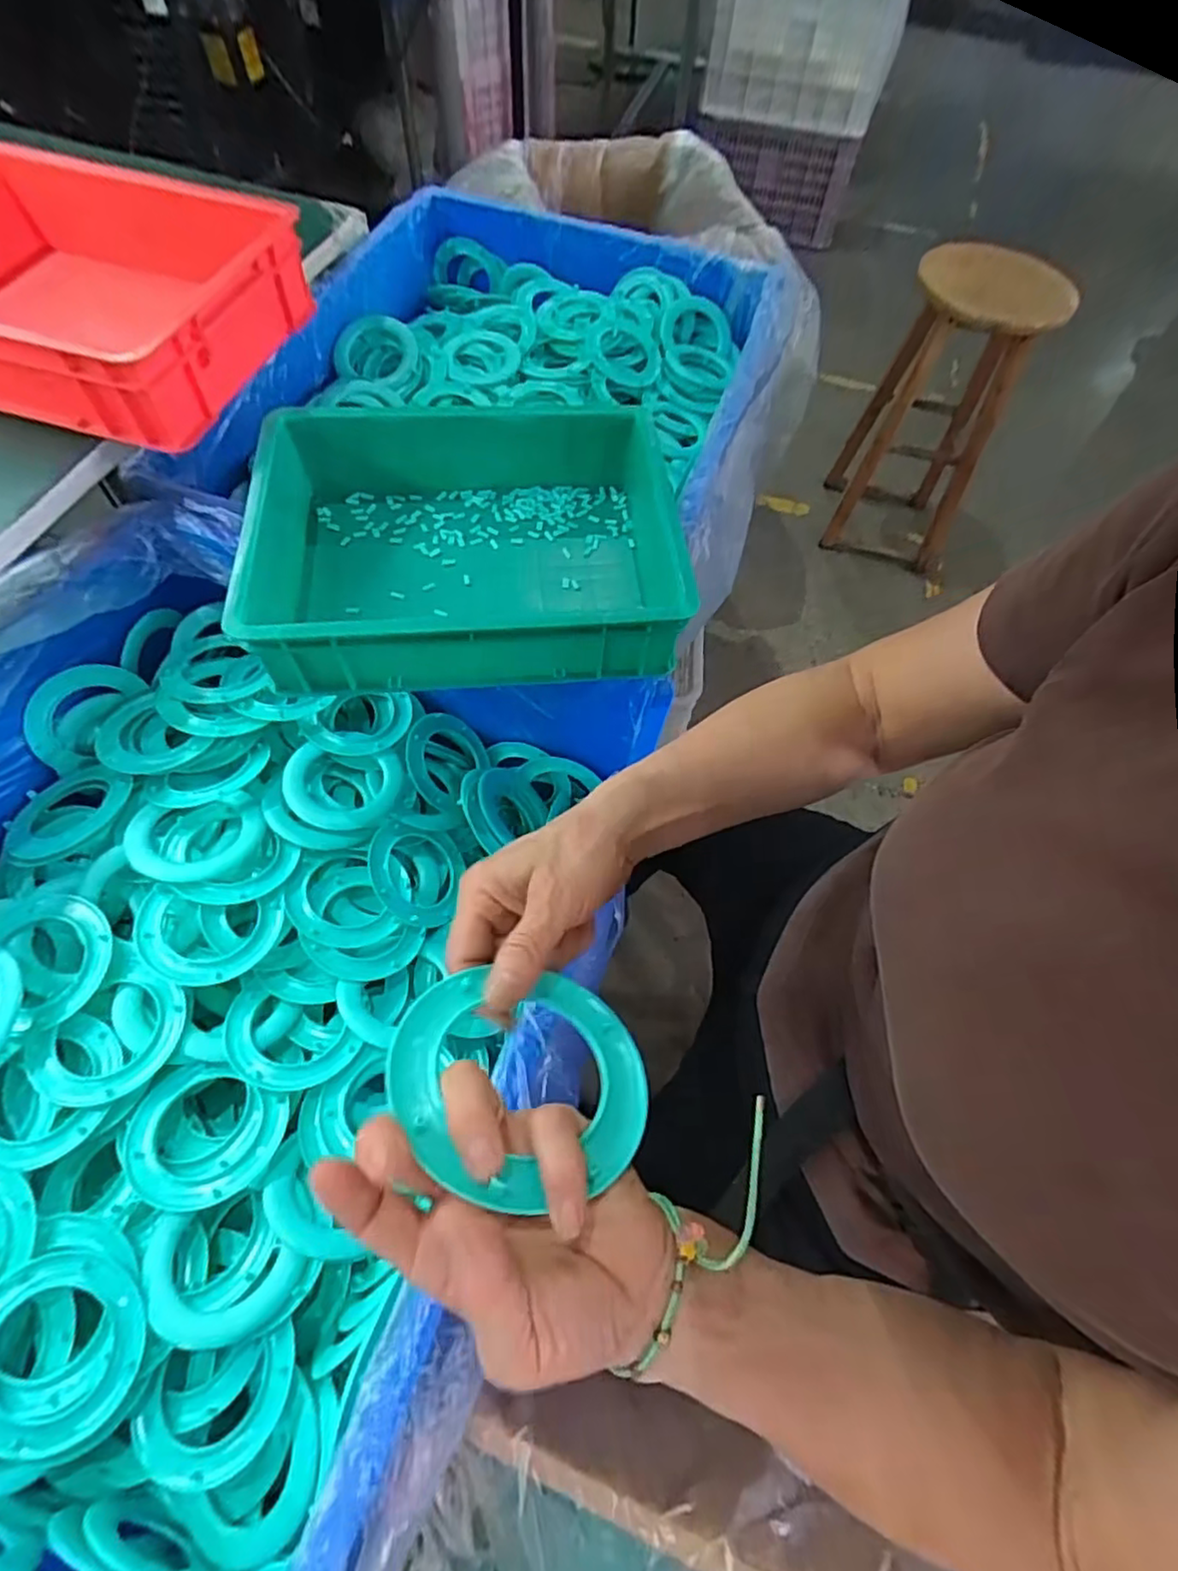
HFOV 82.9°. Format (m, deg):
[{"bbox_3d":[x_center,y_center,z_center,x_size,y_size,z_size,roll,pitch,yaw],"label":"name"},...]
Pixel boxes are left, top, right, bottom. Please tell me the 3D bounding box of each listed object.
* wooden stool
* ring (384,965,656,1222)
[{"bbox_3d":[0.761,-0.802,1.459,0.310,0.577,0.311,17,62,5],"label":"wooden stool"},{"bbox_3d":[-0.029,0.120,0.279,0.105,0.007,0.097,11,34,-8],"label":"ring"}]

